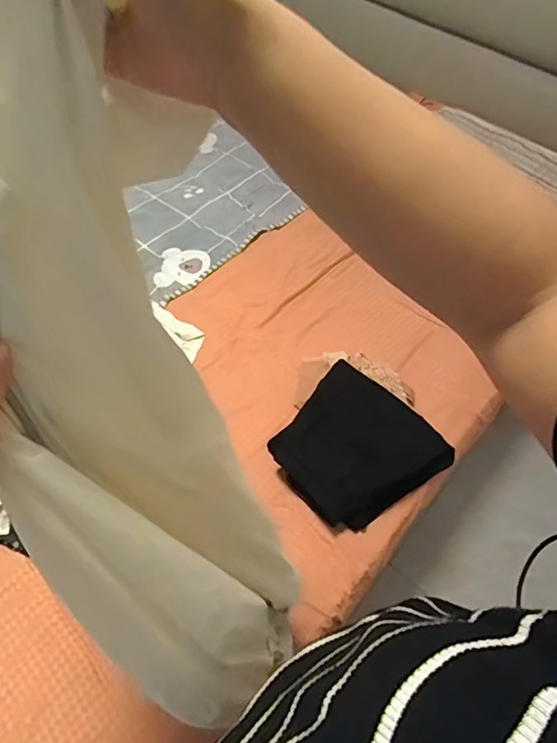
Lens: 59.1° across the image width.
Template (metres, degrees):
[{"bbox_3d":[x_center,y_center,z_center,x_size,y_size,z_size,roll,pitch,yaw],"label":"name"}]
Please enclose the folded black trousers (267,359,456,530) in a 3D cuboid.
[{"bbox_3d":[0.151,0.139,0.957,0.283,0.062,0.281,-36,65,-26],"label":"folded black trousers"}]

